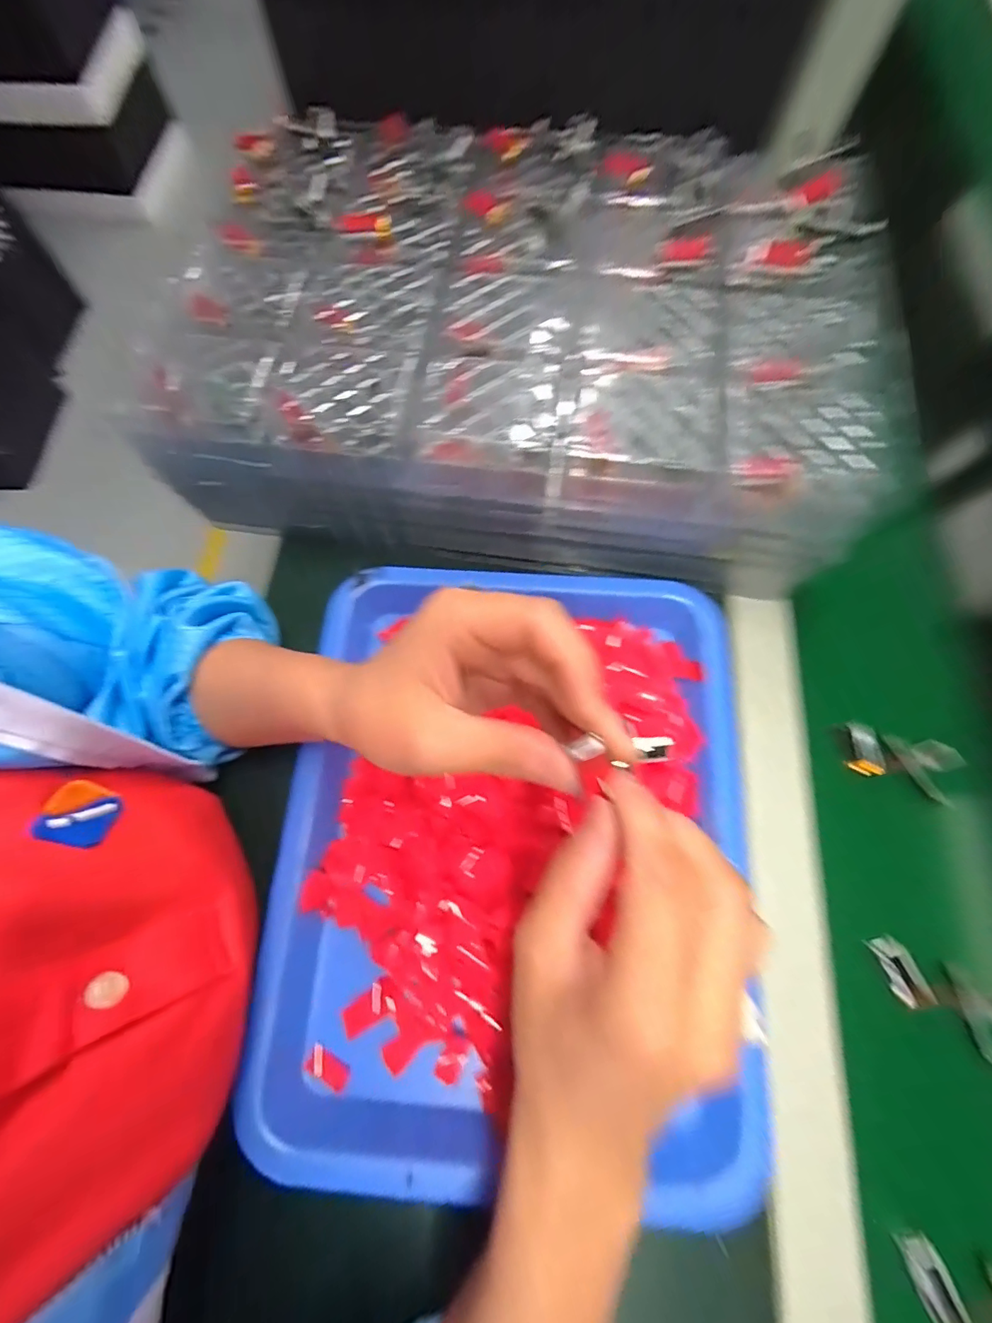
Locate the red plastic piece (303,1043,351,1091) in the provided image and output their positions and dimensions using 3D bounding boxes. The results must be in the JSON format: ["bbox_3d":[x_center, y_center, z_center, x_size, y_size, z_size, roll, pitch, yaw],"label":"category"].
[{"bbox_3d":[-0.091,0.221,0.262,0.025,0.004,0.012,30,73,10],"label":"red plastic piece"}]

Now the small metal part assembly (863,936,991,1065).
[{"bbox_3d":[0.253,0.187,0.276,0.080,0.017,0.036,35,74,11],"label":"small metal part assembly"}]

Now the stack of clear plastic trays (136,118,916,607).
[{"bbox_3d":[0.011,-0.232,0.341,0.444,0.088,0.301,7,71,2],"label":"stack of clear plastic trays"}]

